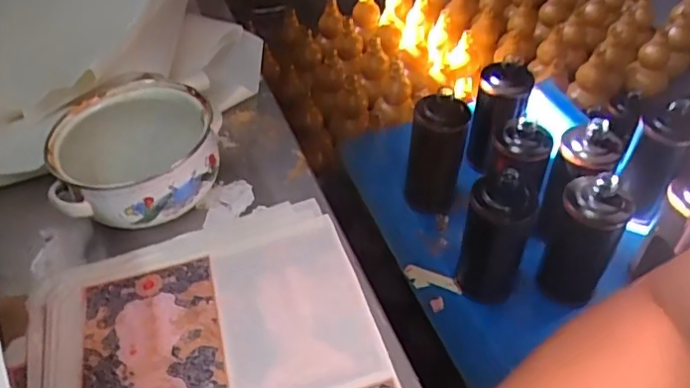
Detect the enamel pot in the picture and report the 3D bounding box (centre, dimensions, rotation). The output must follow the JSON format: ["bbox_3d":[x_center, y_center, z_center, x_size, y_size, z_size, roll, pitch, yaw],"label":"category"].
[{"bbox_3d":[-0.183,-0.035,0.526,0.134,0.068,0.135,-2,45,2],"label":"enamel pot"}]

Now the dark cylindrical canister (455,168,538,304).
[{"bbox_3d":[0.193,0.061,0.776,0.080,0.203,0.065,10,45,11],"label":"dark cylindrical canister"}]

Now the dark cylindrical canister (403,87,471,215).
[{"bbox_3d":[0.134,-0.057,0.881,0.076,0.180,0.075,0,44,0],"label":"dark cylindrical canister"}]

